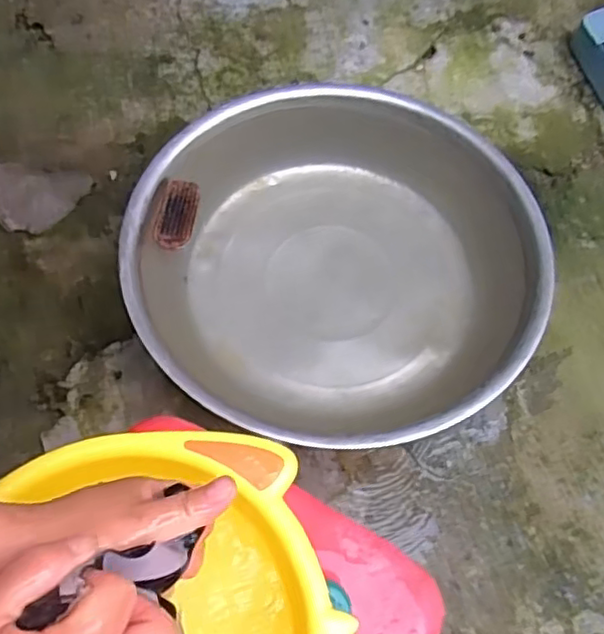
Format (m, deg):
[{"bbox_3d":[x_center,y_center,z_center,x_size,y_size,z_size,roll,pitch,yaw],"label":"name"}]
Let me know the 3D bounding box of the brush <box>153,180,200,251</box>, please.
[{"bbox_3d":[-0.201,-0.167,1.035,0.062,0.030,0.129,8,64,2],"label":"brush"}]

